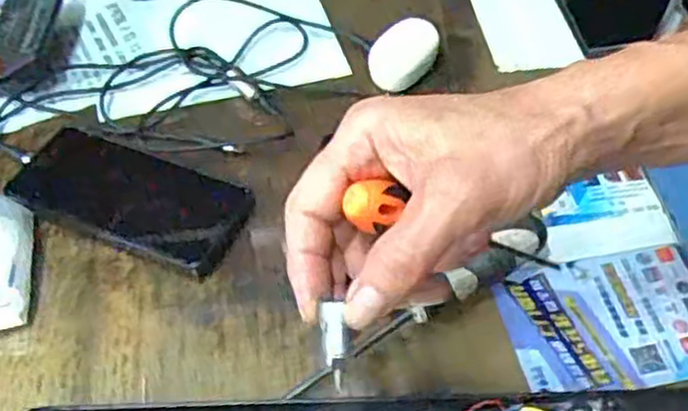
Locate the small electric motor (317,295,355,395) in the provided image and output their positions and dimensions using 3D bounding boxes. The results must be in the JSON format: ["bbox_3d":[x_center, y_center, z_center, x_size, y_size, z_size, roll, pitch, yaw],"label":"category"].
[{"bbox_3d":[-0.003,0.055,0.294,0.012,0.011,0.034,-6,93,-5],"label":"small electric motor"}]

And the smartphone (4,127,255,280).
[{"bbox_3d":[-0.147,-0.006,0.539,0.162,0.020,0.077,17,54,13],"label":"smartphone"}]

